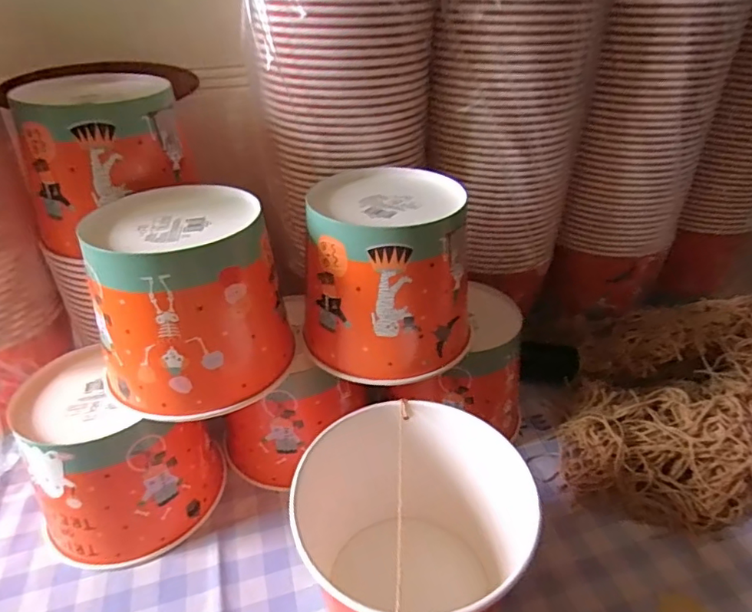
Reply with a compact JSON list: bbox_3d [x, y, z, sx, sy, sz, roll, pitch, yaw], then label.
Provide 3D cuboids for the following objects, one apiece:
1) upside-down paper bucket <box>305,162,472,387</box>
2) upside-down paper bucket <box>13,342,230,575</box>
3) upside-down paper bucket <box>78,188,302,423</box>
[{"bbox_3d":[0.010,-0.031,0.440,0.139,0.132,0.135,-1,35,1],"label":"upside-down paper bucket"},{"bbox_3d":[-0.220,0.132,0.444,0.143,0.132,0.123,-3,33,-2],"label":"upside-down paper bucket"},{"bbox_3d":[-0.152,-0.007,0.407,0.134,0.132,0.133,-1,35,1],"label":"upside-down paper bucket"}]

